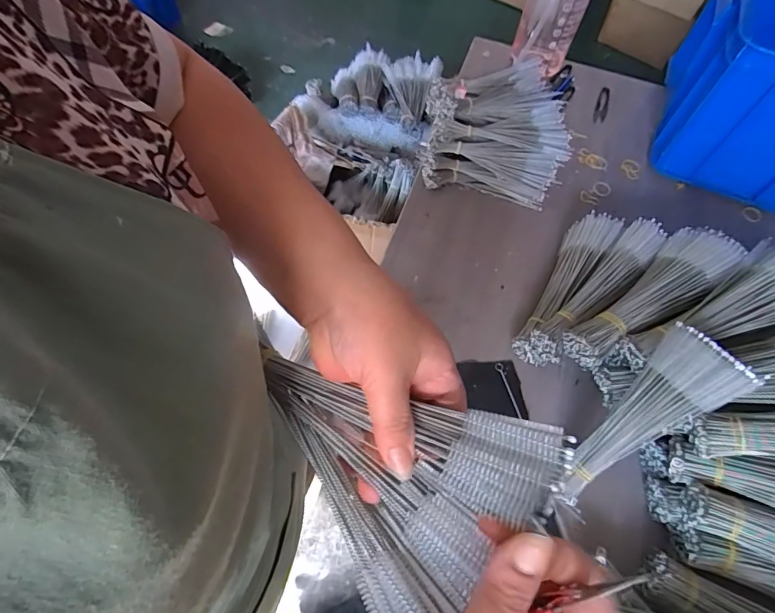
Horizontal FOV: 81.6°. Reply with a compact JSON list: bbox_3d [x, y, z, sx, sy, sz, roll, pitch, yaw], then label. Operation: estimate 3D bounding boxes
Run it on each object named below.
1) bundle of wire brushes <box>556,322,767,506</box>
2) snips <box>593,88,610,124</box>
[{"bbox_3d":[0.278,0.131,0.498,0.085,0.236,0.049,42,24,16],"label":"bundle of wire brushes"},{"bbox_3d":[0.441,-0.409,0.920,0.024,0.015,0.109,22,63,7],"label":"snips"}]

